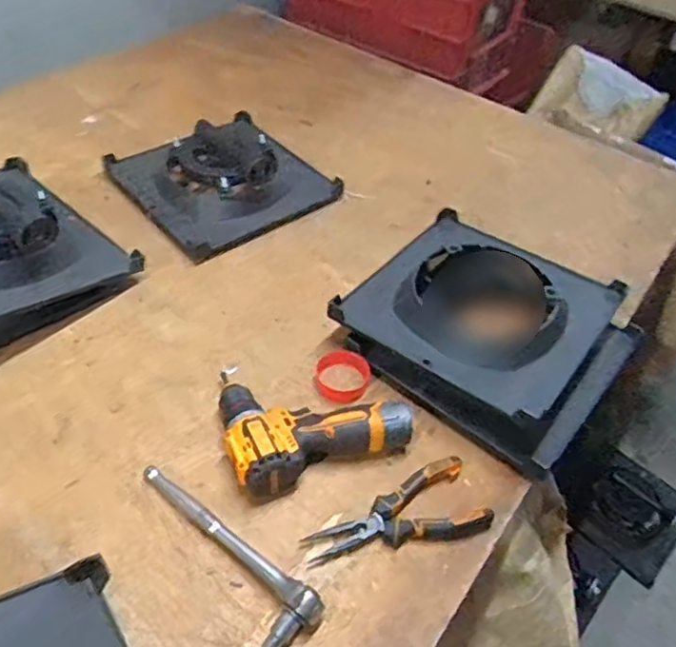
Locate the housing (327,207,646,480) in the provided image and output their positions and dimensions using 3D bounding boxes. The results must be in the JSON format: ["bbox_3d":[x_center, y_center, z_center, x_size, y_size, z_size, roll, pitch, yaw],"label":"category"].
[{"bbox_3d":[0.207,-0.001,0.849,0.331,0.090,0.294,33,52,23],"label":"housing"}]

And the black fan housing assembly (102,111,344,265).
[{"bbox_3d":[-0.190,-0.262,1.060,0.307,0.086,0.284,-27,55,-28],"label":"black fan housing assembly"}]

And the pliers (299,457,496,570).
[{"bbox_3d":[0.060,0.202,0.688,0.198,0.026,0.084,-7,48,-13],"label":"pliers"}]

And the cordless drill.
[{"bbox_3d":[-0.043,0.097,0.759,0.210,0.055,0.187,-16,51,-21],"label":"cordless drill"}]

